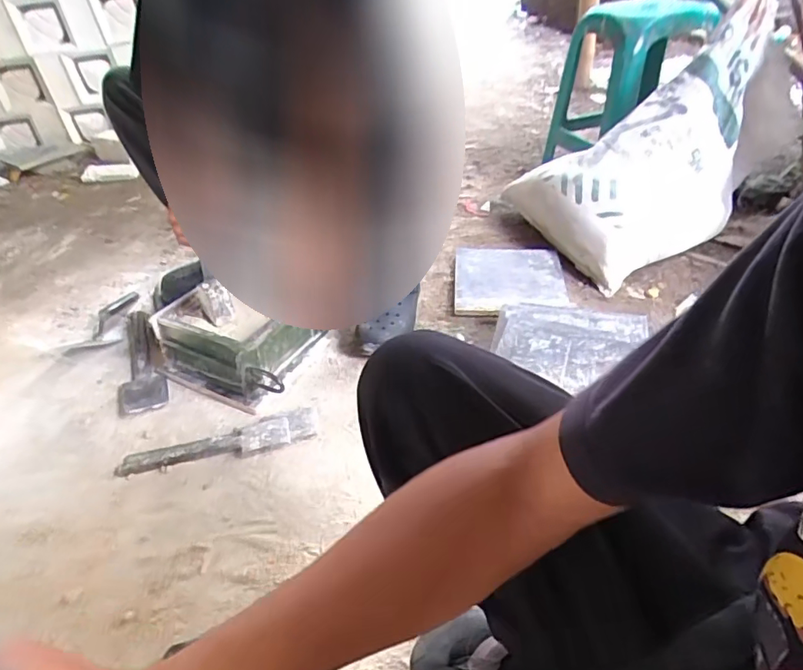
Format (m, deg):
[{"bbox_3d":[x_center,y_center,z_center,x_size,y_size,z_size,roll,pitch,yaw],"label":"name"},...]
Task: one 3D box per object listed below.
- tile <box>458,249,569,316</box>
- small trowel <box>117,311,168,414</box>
[{"bbox_3d":[0.258,-0.138,1.257,0.253,0.029,0.253,1,41,5],"label":"tile"},{"bbox_3d":[-0.526,0.040,1.081,0.091,0.036,0.309,-14,42,-12],"label":"small trowel"}]

